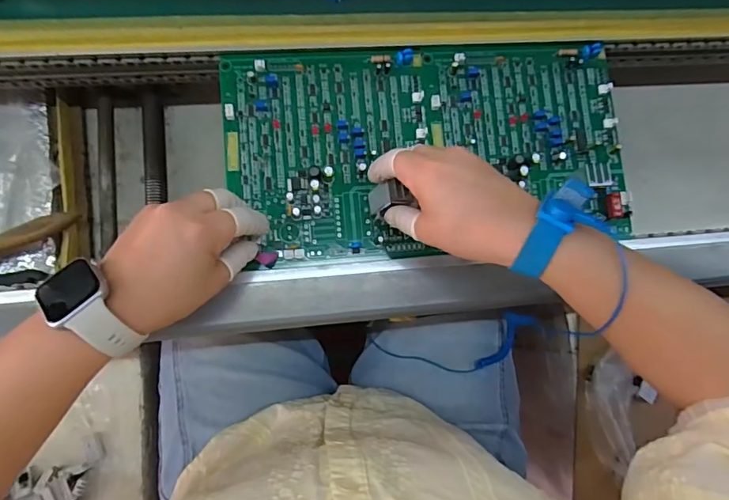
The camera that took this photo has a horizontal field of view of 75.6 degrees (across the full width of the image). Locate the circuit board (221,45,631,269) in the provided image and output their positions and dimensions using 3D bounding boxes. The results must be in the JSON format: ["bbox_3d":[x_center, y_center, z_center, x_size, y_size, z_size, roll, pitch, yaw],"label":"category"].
[{"bbox_3d":[0.061,-0.093,0.412,0.346,0.018,0.181,-7,85,-7],"label":"circuit board"}]

